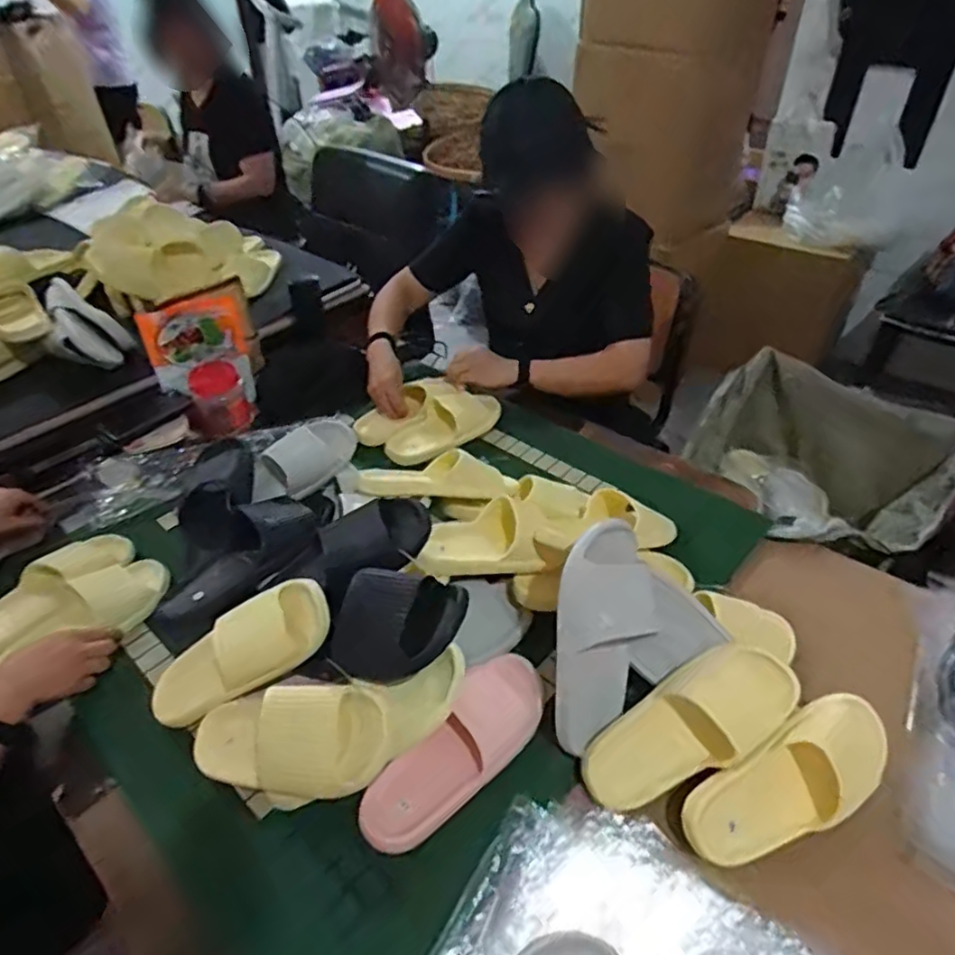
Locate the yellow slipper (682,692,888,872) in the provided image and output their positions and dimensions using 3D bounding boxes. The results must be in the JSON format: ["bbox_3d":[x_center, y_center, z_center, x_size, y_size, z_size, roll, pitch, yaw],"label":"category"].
[{"bbox_3d":[0.327,0.314,0.661,0.239,0.063,0.090,-28,46,-9],"label":"yellow slipper"}]

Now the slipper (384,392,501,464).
[{"bbox_3d":[-0.066,-0.098,1.200,0.224,0.055,0.097,-25,46,-24],"label":"slipper"}]

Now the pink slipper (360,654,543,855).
[{"bbox_3d":[-0.025,0.304,0.726,0.262,0.058,0.107,-35,68,-27],"label":"pink slipper"}]

